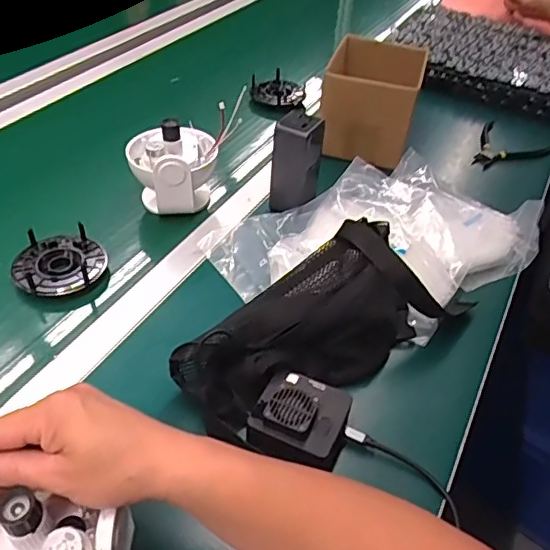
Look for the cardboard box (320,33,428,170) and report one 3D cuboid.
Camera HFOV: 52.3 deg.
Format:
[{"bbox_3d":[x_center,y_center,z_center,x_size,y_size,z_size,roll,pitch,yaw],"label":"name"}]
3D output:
[{"bbox_3d":[0.140,-0.259,0.829,0.128,0.119,0.156,15,46,8],"label":"cardboard box"}]

